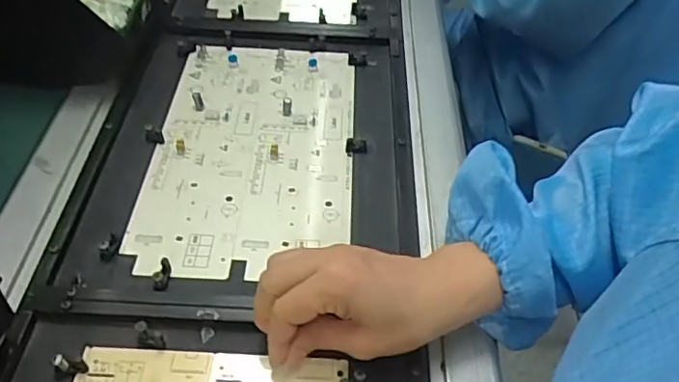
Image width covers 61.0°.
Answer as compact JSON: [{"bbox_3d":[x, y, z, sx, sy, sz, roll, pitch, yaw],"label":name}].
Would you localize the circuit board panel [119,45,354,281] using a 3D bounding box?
[{"bbox_3d":[-0.078,-0.043,0.528,0.178,0.016,0.284,3,47,-1],"label":"circuit board panel"}]

